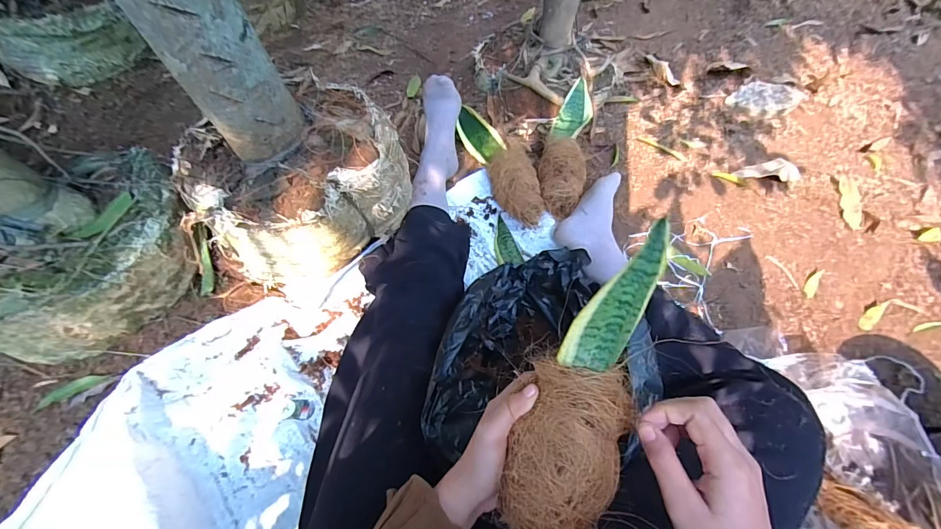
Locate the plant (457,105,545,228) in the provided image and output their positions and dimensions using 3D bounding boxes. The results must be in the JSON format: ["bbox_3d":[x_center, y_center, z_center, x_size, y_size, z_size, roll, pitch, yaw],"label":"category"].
[{"bbox_3d":[0.066,-0.214,0.872,0.096,0.073,0.321,-20,60,-14],"label":"plant"}]

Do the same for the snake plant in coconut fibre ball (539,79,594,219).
[{"bbox_3d":[0.204,-0.252,0.887,0.096,0.092,0.345,10,57,5],"label":"snake plant in coconut fibre ball"}]

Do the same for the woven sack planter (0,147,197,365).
[{"bbox_3d":[-0.586,-0.011,0.634,0.307,0.157,0.258,-38,63,-24],"label":"woven sack planter"}]

